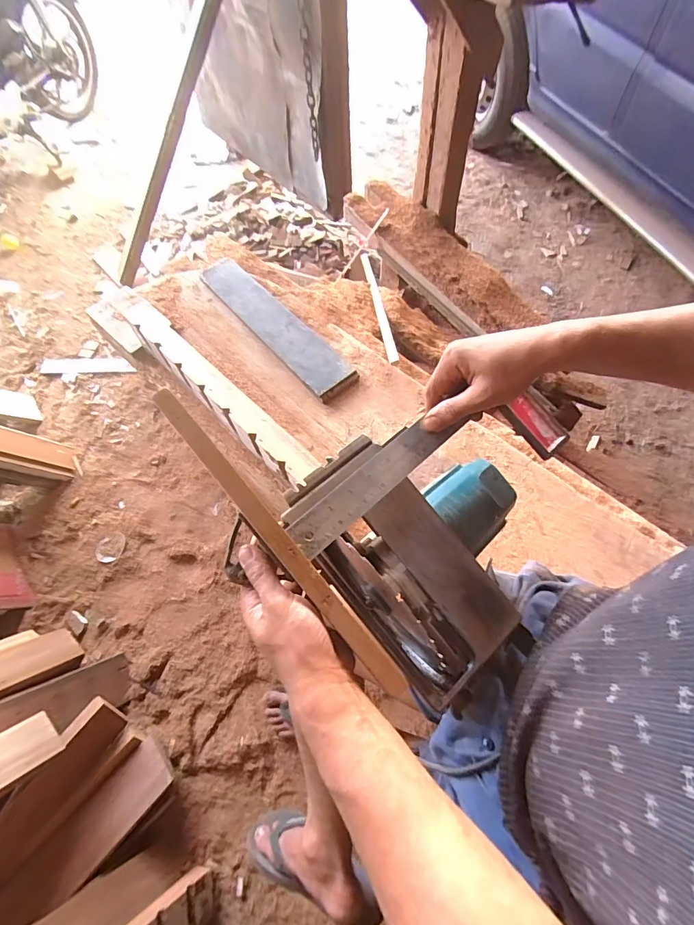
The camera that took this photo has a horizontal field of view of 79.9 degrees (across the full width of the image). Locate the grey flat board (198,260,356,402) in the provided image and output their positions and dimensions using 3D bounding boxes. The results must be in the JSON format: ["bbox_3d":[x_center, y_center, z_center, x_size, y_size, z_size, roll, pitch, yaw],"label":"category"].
[{"bbox_3d":[-0.162,-0.320,0.937,0.103,0.032,0.497,-36,68,-14],"label":"grey flat board"}]

